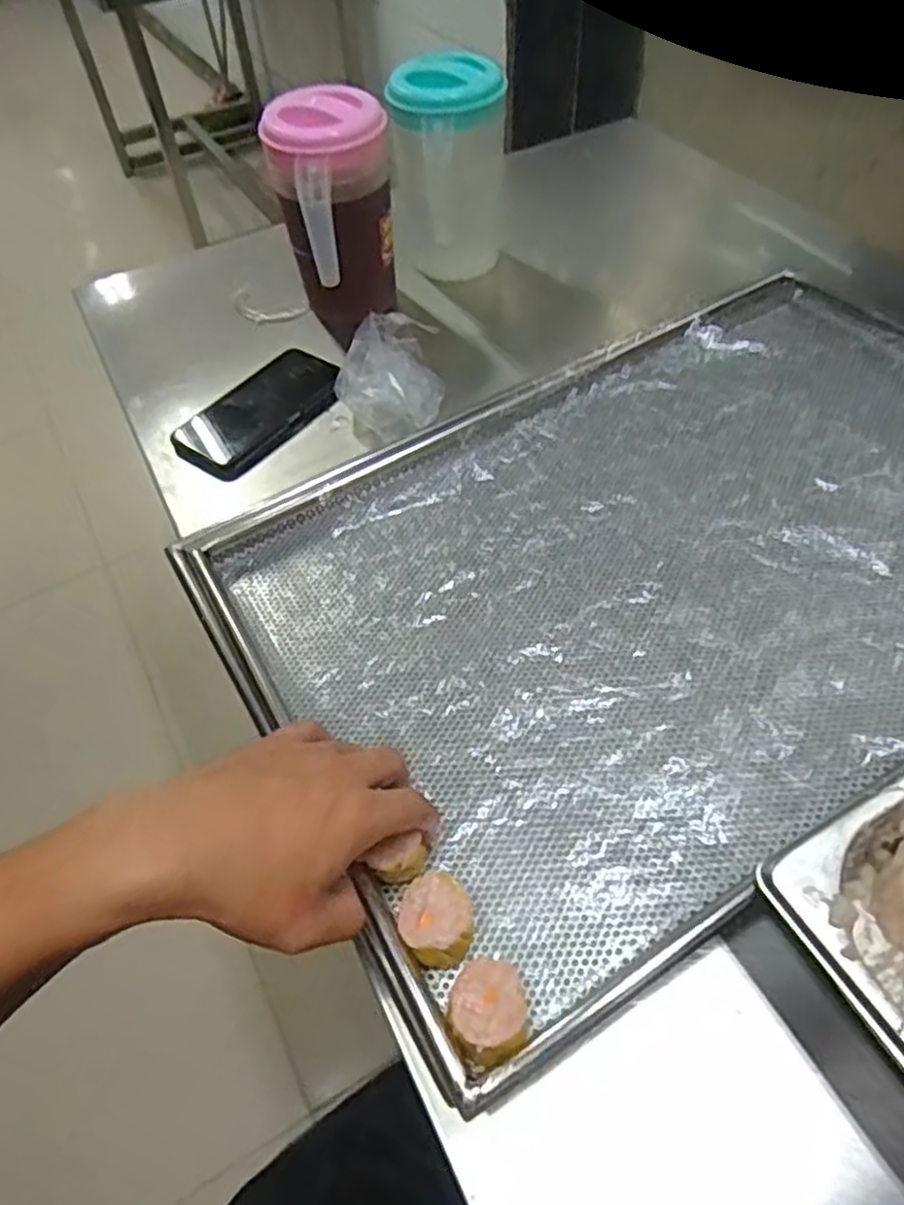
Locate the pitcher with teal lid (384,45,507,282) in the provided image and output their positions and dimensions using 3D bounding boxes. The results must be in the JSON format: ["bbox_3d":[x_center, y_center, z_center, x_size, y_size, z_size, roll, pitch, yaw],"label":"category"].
[{"bbox_3d":[-0.002,-0.429,0.744,0.114,0.179,0.097,-4,53,0],"label":"pitcher with teal lid"}]

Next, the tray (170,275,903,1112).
[{"bbox_3d":[0.160,-0.044,0.521,0.607,0.048,0.403,-29,57,-15],"label":"tray"}]

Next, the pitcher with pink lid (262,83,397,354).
[{"bbox_3d":[-0.107,-0.369,0.714,0.110,0.185,0.131,-12,53,-6],"label":"pitcher with pink lid"}]

